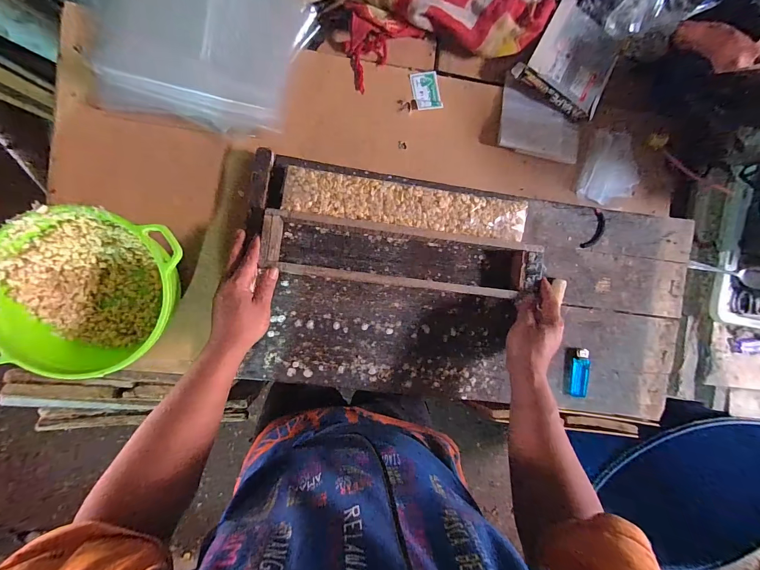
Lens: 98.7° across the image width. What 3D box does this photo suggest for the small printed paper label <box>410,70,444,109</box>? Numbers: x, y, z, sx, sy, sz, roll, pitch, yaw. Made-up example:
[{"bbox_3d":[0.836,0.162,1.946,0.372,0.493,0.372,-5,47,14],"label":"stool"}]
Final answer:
[{"bbox_3d":[0.079,-0.327,0.548,0.047,0.004,0.063,-12,91,-5],"label":"small printed paper label"}]

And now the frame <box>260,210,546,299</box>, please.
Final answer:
[{"bbox_3d":[0.043,-0.043,0.502,0.427,0.037,0.086,8,89,-6],"label":"frame"}]

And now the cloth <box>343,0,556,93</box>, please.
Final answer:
[{"bbox_3d":[0.110,-0.435,0.513,0.338,0.069,0.150,-15,91,-7],"label":"cloth"}]

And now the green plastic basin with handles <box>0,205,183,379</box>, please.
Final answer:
[{"bbox_3d":[-0.376,0.009,0.438,0.197,0.098,0.203,0,94,-6],"label":"green plastic basin with handles"}]

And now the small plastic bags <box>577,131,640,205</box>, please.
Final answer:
[{"bbox_3d":[0.424,-0.210,0.590,0.111,0.017,0.132,16,93,-7],"label":"small plastic bags"}]

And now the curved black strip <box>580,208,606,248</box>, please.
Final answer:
[{"bbox_3d":[0.369,-0.094,0.557,0.029,0.006,0.072,22,92,-7],"label":"curved black strip"}]

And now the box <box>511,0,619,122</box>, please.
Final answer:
[{"bbox_3d":[0.326,-0.378,0.551,0.155,0.032,0.150,30,91,-7],"label":"box"}]

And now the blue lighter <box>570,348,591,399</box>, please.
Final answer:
[{"bbox_3d":[0.342,0.150,0.555,0.029,0.014,0.084,2,94,-6],"label":"blue lighter"}]

